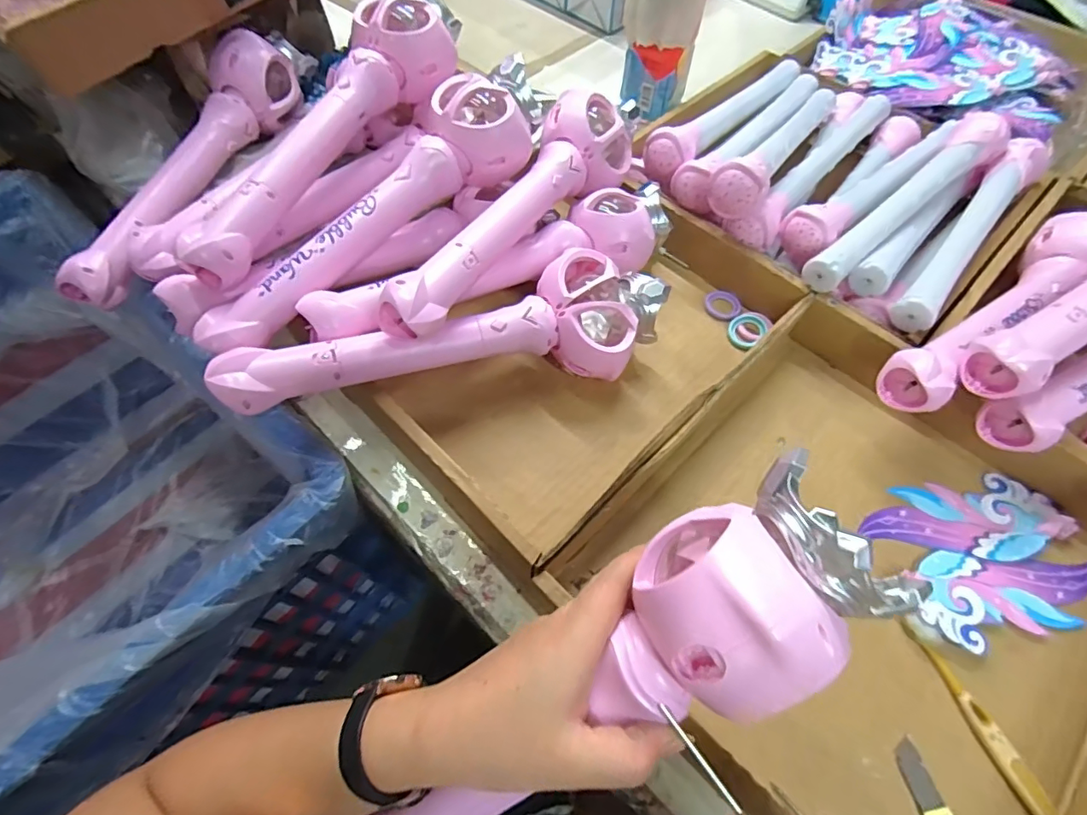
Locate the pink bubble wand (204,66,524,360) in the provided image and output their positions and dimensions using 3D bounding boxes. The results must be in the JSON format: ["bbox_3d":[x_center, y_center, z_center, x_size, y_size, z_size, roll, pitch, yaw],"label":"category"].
[{"bbox_3d":[-0.149,-0.173,0.436,0.079,0.069,0.335,40,68,21],"label":"pink bubble wand"}]

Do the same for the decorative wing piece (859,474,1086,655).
[{"bbox_3d":[0.351,0.116,0.411,0.155,0.010,0.119,-10,57,-7],"label":"decorative wing piece"}]

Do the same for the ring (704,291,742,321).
[{"bbox_3d":[0.188,-0.107,0.541,0.037,0.004,0.037,0,60,0],"label":"ring"}]

